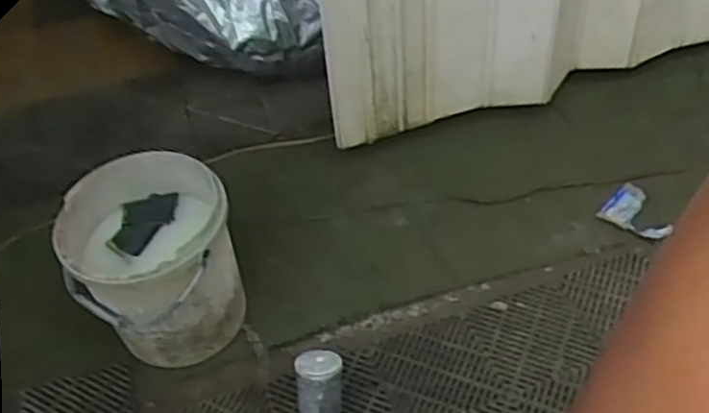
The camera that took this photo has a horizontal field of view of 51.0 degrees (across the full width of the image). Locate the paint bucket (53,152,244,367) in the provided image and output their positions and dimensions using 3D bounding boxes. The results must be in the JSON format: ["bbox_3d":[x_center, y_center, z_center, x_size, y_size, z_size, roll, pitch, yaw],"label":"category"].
[{"bbox_3d":[-0.362,0.117,1.382,0.280,0.306,0.279,-11,47,-4],"label":"paint bucket"}]

